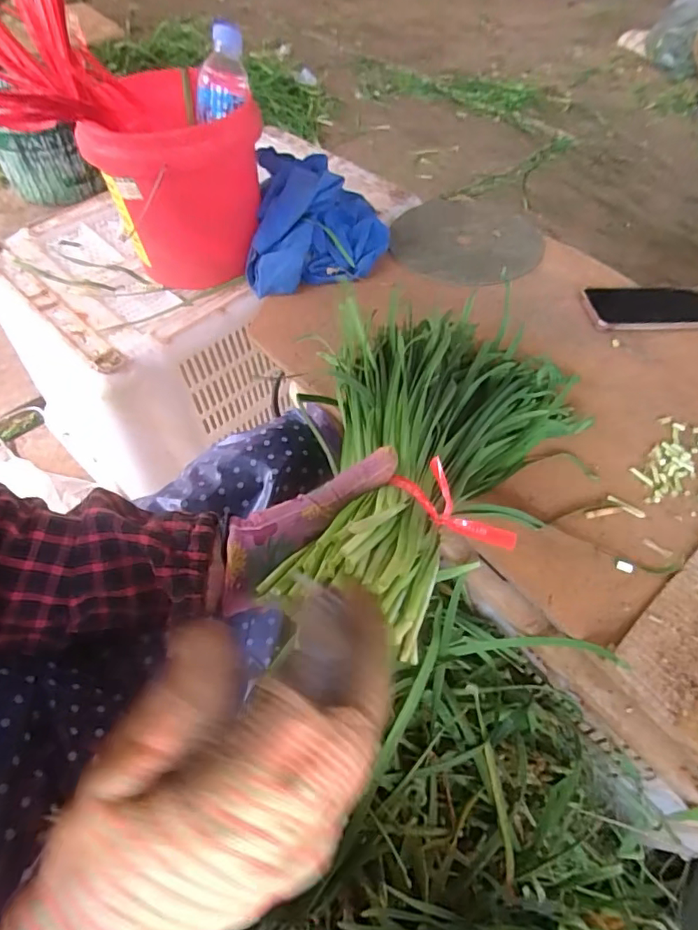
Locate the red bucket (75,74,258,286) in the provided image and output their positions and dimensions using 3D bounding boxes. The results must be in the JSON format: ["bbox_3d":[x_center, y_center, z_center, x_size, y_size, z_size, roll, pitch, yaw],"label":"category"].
[{"bbox_3d":[-0.214,-0.357,0.667,0.194,0.191,0.189,-22,58,-15],"label":"red bucket"}]

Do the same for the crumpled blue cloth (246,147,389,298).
[{"bbox_3d":[-0.042,-0.327,0.686,0.175,0.087,0.204,-1,55,-1],"label":"crumpled blue cloth"}]

